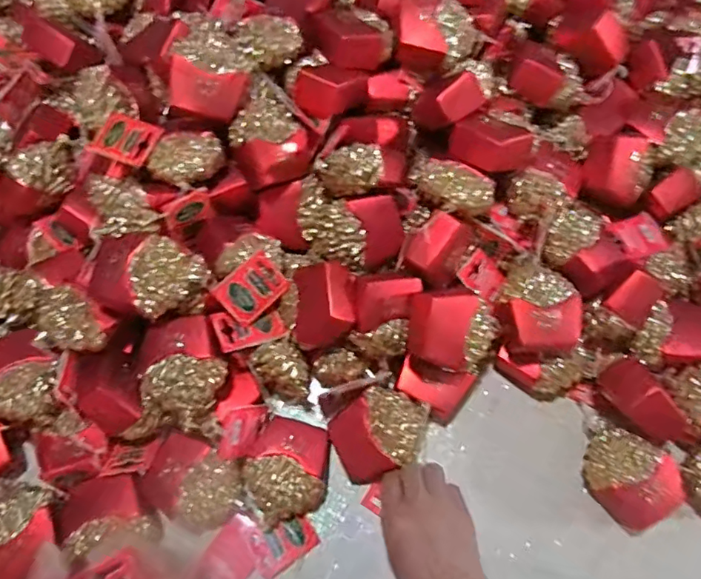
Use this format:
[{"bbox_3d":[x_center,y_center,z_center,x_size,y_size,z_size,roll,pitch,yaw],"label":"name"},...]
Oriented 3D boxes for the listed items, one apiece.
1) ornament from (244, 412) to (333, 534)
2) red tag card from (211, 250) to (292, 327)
[{"bbox_3d":[-0.059,0.171,0.493,0.074,0.041,0.093,16,67,6],"label":"ornament"},{"bbox_3d":[-0.092,-0.001,0.497,0.060,0.004,0.047,-45,108,-18],"label":"red tag card"}]

